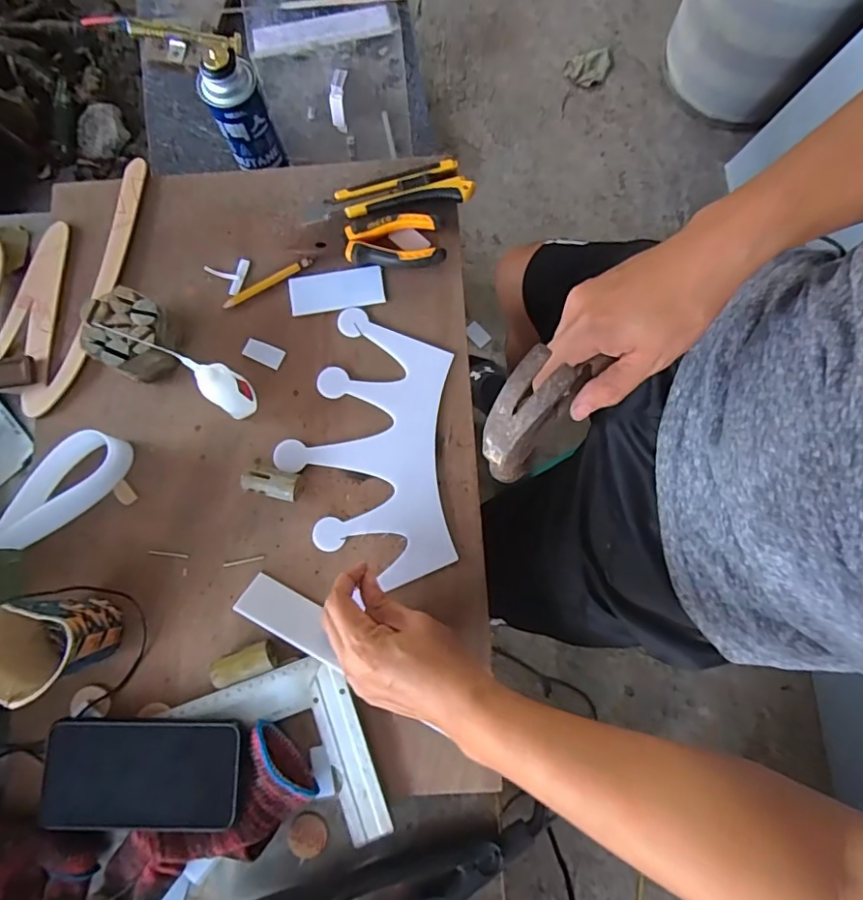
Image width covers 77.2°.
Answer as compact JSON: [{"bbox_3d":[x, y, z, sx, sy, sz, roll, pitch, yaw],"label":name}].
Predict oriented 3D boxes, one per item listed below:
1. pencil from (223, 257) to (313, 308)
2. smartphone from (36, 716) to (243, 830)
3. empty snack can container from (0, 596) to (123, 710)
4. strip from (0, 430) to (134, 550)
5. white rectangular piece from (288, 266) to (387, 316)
[{"bbox_3d":[-0.162,-0.166,0.534,0.096,0.008,0.010,-28,81,-5],"label":"pencil"},{"bbox_3d":[-0.236,0.264,0.442,0.160,0.008,0.081,0,77,3],"label":"smartphone"},{"bbox_3d":[-0.308,0.151,0.438,0.082,0.091,0.069,31,81,5],"label":"empty snack can container"},{"bbox_3d":[-0.332,0.041,0.489,0.044,0.049,0.133,37,81,6],"label":"strip"},{"bbox_3d":[-0.094,-0.158,0.535,0.093,0.004,0.039,-7,85,2],"label":"white rectangular piece"}]

